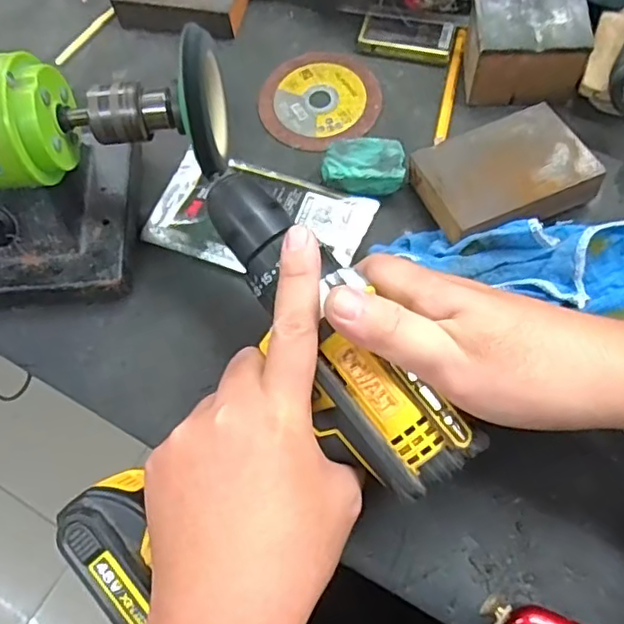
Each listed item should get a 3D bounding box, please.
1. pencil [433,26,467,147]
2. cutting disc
[{"bbox_3d":[0.101,-0.165,0.443,0.009,0.008,0.098,12,71,6],"label":"pencil"},{"bbox_3d":[0.006,-0.158,0.451,0.087,0.004,0.085,-29,71,-8],"label":"cutting disc"}]

